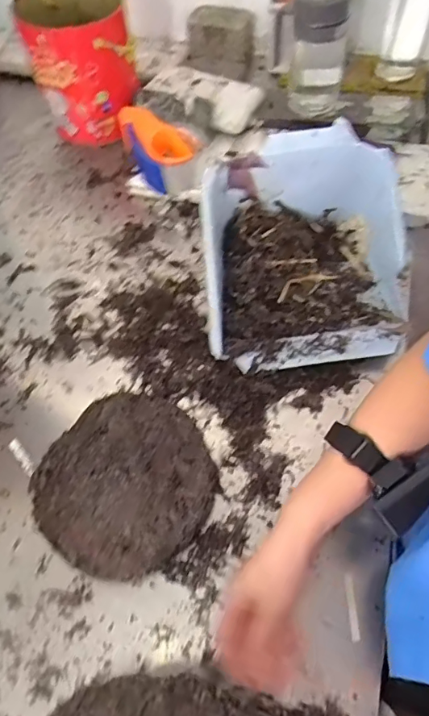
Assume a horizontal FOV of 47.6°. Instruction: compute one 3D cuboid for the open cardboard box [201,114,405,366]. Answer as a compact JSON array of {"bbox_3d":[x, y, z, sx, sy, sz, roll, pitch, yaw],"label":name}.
[{"bbox_3d":[0.128,-0.128,0.622,0.276,0.160,0.270,-5,60,1],"label":"open cardboard box"}]

